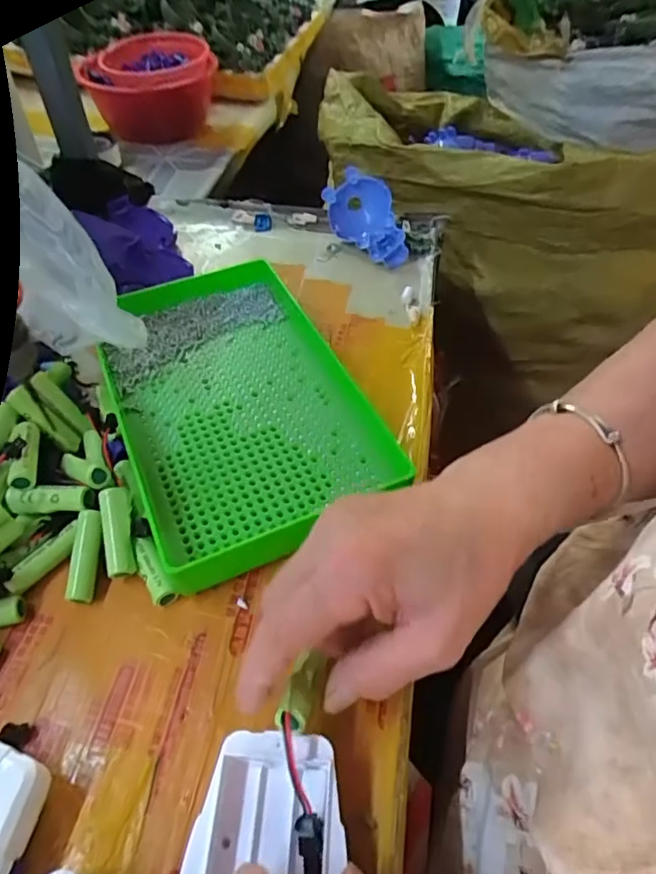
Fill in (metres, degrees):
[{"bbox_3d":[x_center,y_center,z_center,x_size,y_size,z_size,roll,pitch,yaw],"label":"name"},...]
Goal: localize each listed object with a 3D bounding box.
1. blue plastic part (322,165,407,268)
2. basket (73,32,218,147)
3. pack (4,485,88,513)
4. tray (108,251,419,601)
[{"bbox_3d":[0.036,-0.204,0.524,0.050,0.051,0.095,-21,54,-15],"label":"blue plastic part"},{"bbox_3d":[-0.225,-0.447,0.737,0.146,0.094,0.123,13,53,10],"label":"basket"},{"bbox_3d":[-0.162,0.036,0.328,0.046,0.016,0.015,2,52,2],"label":"pack"},{"bbox_3d":[-0.062,-0.030,0.387,0.158,0.032,0.245,-20,54,-14],"label":"tray"}]

